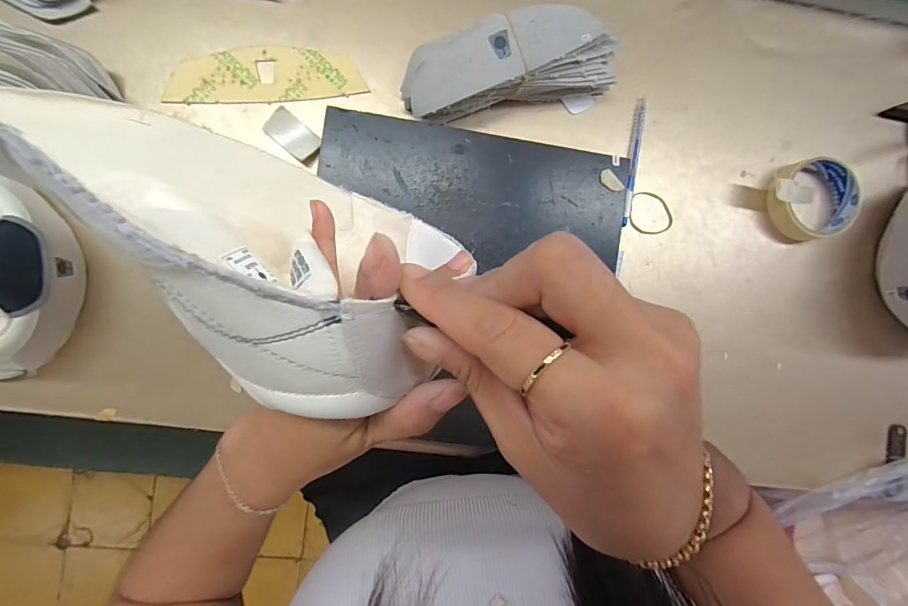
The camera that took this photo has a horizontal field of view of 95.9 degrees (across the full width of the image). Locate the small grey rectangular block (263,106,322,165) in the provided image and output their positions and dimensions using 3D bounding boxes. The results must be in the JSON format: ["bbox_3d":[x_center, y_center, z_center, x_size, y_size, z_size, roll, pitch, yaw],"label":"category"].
[{"bbox_3d":[-0.157,-0.164,0.403,0.052,0.008,0.029,38,89,-6],"label":"small grey rectangular block"}]

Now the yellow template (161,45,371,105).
[{"bbox_3d":[-0.183,-0.224,0.403,0.183,0.004,0.054,-2,91,-6],"label":"yellow template"}]

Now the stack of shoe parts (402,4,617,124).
[{"bbox_3d":[0.053,-0.228,0.392,0.203,0.061,0.064,-13,94,-5],"label":"stack of shoe parts"}]

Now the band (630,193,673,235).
[{"bbox_3d":[0.209,-0.096,0.434,0.045,0.004,0.046,0,93,-5],"label":"band"}]

